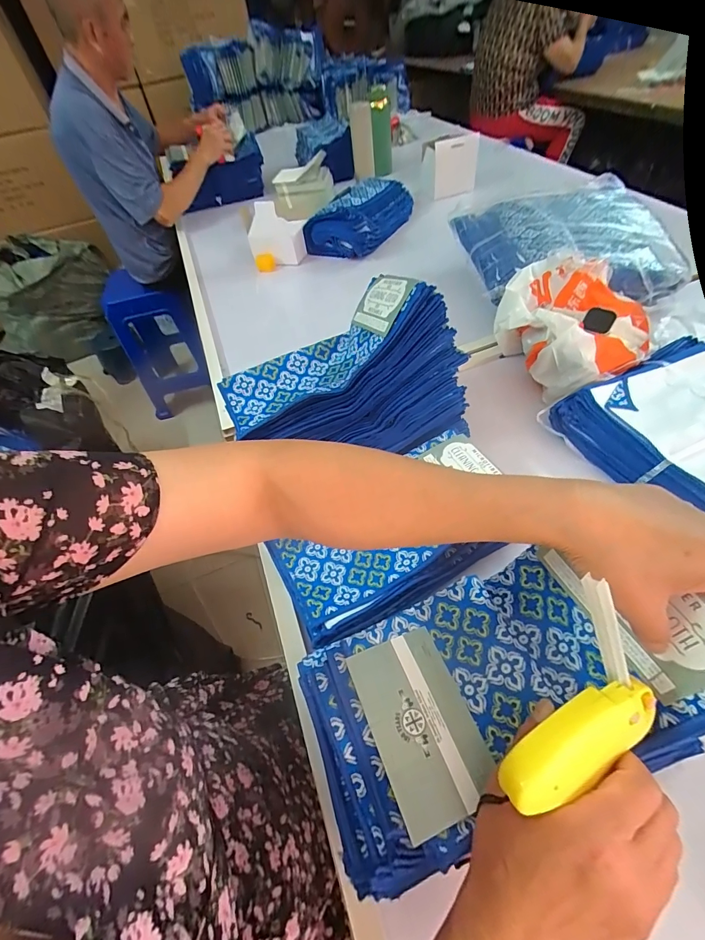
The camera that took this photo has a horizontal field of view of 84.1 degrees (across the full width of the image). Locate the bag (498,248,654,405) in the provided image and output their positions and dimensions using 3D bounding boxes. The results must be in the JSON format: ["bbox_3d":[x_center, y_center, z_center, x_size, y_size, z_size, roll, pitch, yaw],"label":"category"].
[{"bbox_3d":[0.364,-0.242,0.637,0.180,0.145,0.218,-17,53,-15],"label":"bag"}]

